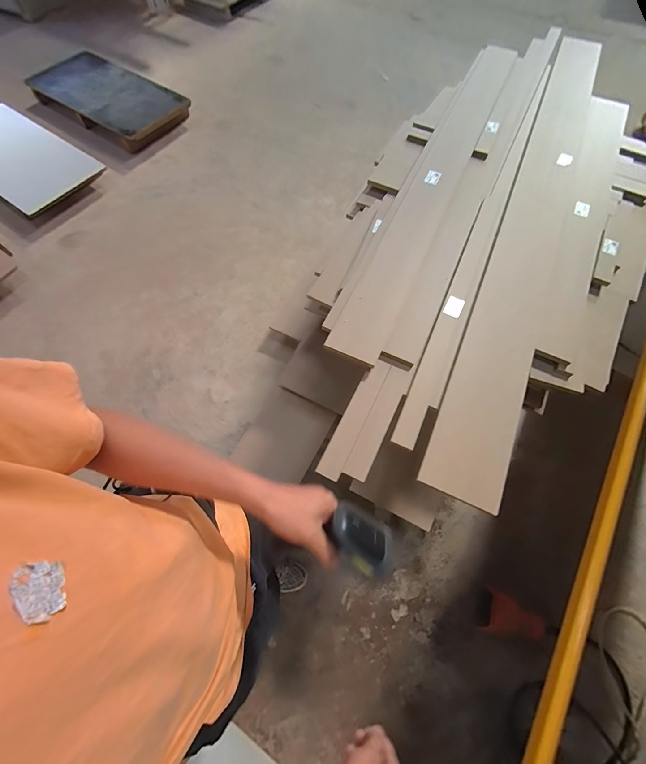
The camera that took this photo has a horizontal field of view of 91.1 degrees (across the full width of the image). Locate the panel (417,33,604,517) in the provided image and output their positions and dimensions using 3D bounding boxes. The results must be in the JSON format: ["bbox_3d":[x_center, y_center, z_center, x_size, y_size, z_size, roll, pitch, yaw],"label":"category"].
[{"bbox_3d":[0.676,-0.539,0.992,0.176,0.025,1.897,23,70,11],"label":"panel"}]

